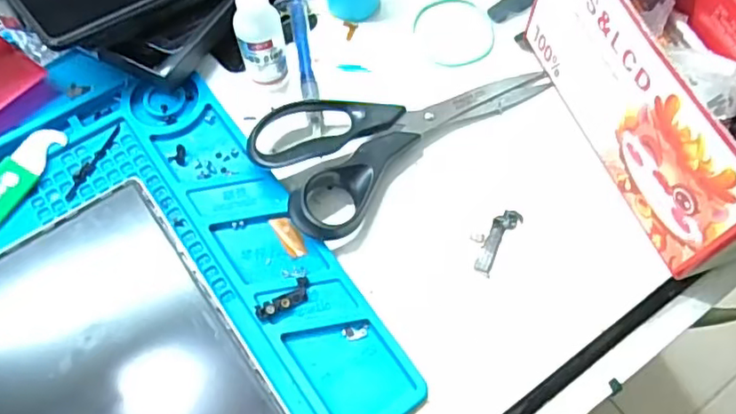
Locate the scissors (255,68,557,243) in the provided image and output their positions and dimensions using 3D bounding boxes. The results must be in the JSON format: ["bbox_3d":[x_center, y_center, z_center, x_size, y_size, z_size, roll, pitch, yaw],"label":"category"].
[{"bbox_3d":[0.018,-0.055,0.352,0.169,0.020,0.078,-35,69,-15],"label":"scissors"}]

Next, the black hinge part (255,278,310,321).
[{"bbox_3d":[-0.041,0.046,0.308,0.030,0.007,0.011,-34,69,-14],"label":"black hinge part"}]

